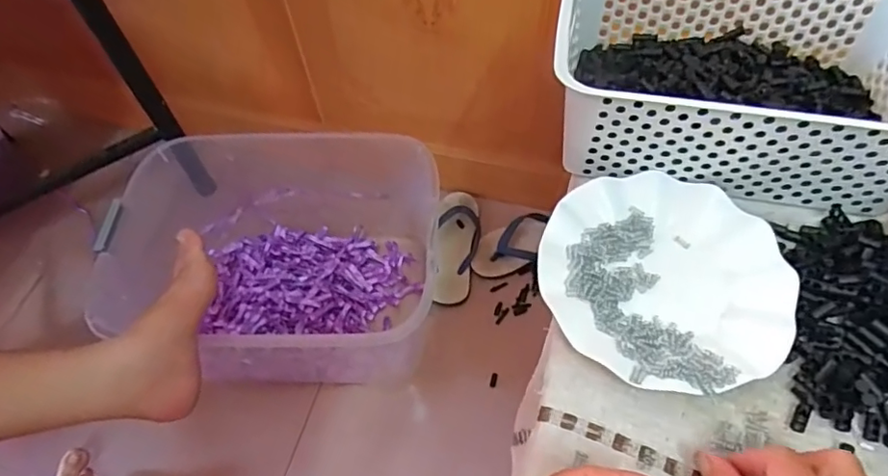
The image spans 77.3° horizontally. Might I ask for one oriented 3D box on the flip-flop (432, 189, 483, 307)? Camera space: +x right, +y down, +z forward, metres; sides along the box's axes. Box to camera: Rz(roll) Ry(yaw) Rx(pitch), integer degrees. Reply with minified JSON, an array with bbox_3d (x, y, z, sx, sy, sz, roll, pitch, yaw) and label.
[{"bbox_3d":[0.021,0.013,1.029,0.086,0.023,0.234,14,60,-9],"label":"flip-flop"}]

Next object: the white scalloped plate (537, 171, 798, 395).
[{"bbox_3d":[0.168,0.029,0.431,0.177,0.022,0.181,-1,58,2],"label":"white scalloped plate"}]

